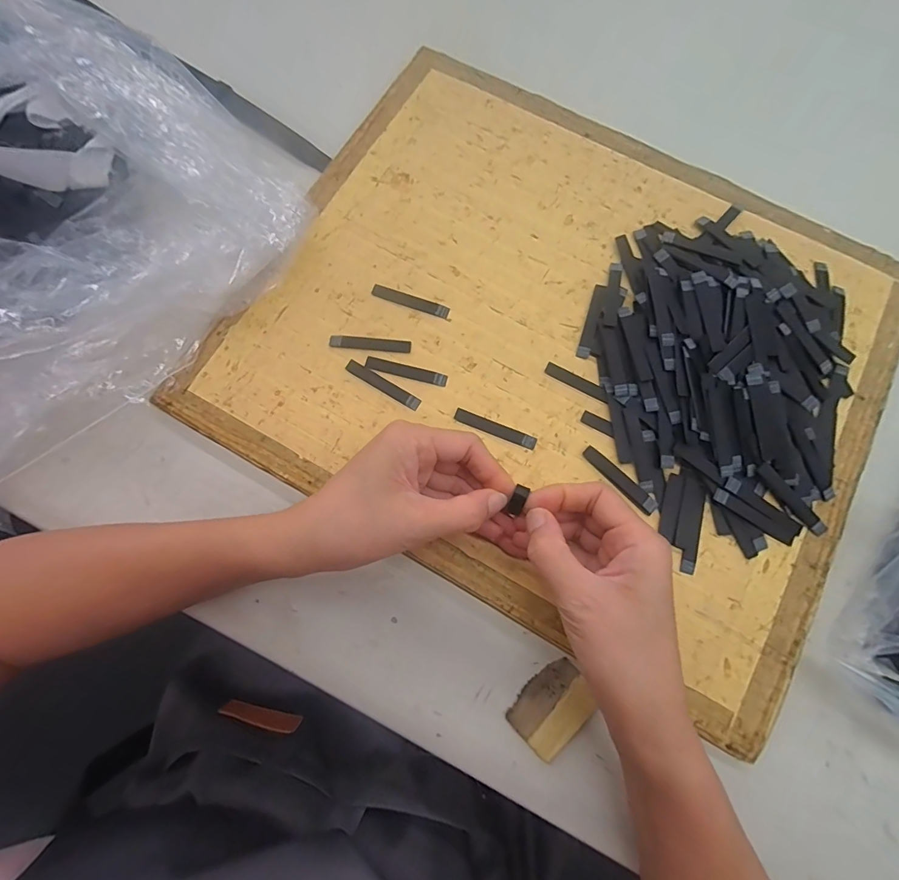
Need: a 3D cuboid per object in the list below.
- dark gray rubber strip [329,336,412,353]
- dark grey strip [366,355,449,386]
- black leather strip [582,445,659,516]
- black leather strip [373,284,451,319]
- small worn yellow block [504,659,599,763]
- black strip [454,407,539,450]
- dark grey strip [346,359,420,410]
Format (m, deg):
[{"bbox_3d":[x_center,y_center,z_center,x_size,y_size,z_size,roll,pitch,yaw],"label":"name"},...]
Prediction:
[{"bbox_3d":[-0.059,-0.072,0.322,0.060,0.004,0.009,4,77,1],"label":"dark gray rubber strip"},{"bbox_3d":[-0.032,-0.051,0.318,0.060,0.004,0.010,13,77,3],"label":"dark grey strip"},{"bbox_3d":[0.119,0.027,0.301,0.060,0.004,0.012,44,80,9],"label":"black leather strip"},{"bbox_3d":[-0.030,-0.106,0.330,0.061,0.004,0.010,19,77,4],"label":"black leather strip"},{"bbox_3d":[0.066,0.171,0.277,0.051,0.008,0.039,-39,80,-9],"label":"small worn yellow block"},{"bbox_3d":[0.033,-0.008,0.308,0.060,0.004,0.009,22,78,5],"label":"black strip"},{"bbox_3d":[-0.048,-0.041,0.314,0.060,0.004,0.010,31,78,7],"label":"dark grey strip"}]

